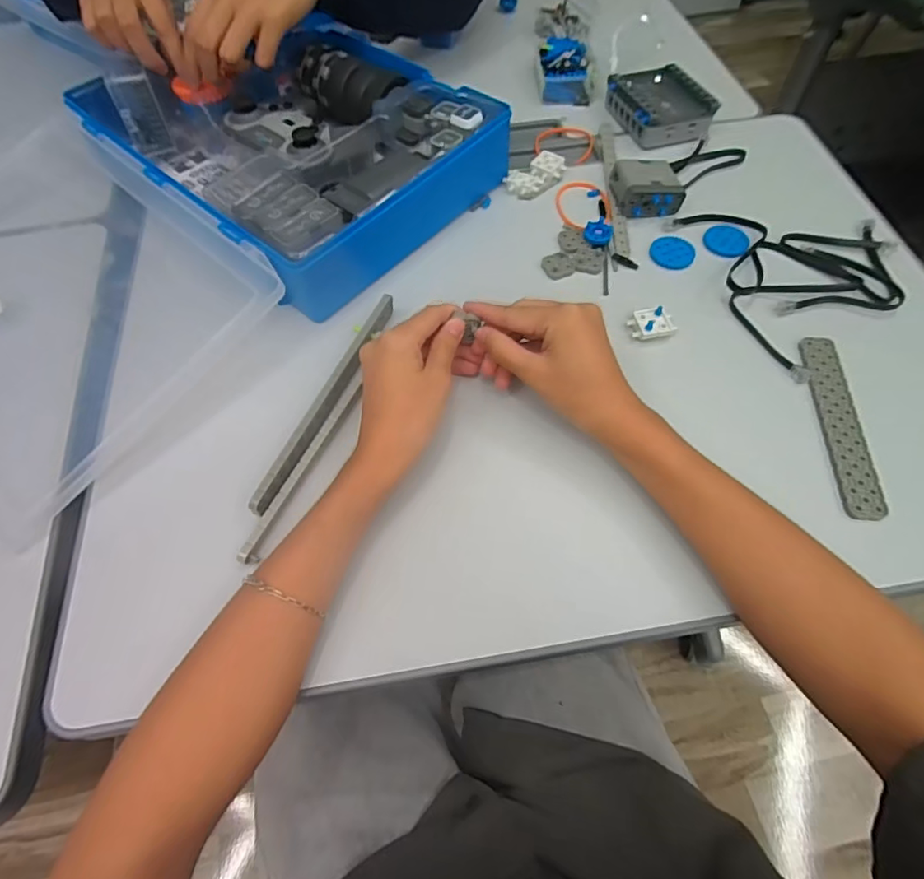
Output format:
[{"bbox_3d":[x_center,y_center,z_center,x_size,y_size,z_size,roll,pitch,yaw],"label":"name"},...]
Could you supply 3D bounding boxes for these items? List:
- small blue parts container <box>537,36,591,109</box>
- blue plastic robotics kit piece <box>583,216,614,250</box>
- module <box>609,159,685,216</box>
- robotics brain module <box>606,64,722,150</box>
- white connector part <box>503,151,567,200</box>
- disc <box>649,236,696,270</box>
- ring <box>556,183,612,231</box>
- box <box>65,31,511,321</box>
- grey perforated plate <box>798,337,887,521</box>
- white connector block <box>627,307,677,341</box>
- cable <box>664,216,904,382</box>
[{"bbox_3d":[0.116,-0.419,0.601,0.063,0.038,0.068,-1,57,2],"label":"small blue parts container"},{"bbox_3d":[0.124,-0.186,0.474,0.023,0.013,0.023,-24,60,-13],"label":"blue plastic robotics kit piece"},{"bbox_3d":[0.176,-0.241,0.497,0.064,0.027,0.059,0,58,3],"label":"module"},{"bbox_3d":[0.210,-0.354,0.558,0.079,0.031,0.114,-14,58,-7],"label":"robotics brain module"},{"bbox_3d":[0.073,-0.265,0.524,0.063,0.014,0.033,-40,64,-21],"label":"white connector part"},{"bbox_3d":[0.190,-0.169,0.474,0.038,0.005,0.038,-1,58,2],"label":"disc"},{"bbox_3d":[0.118,-0.229,0.511,0.052,0.004,0.072,-3,57,0],"label":"ring"},{"bbox_3d":[-0.167,-0.290,0.513,0.348,0.080,0.270,38,66,23],"label":"box"},{"bbox_3d":[0.276,-0.014,0.385,0.027,0.004,0.149,0,62,6],"label":"grey perforated plate"},{"bbox_3d":[0.156,-0.093,0.428,0.034,0.016,0.025,-8,58,-3],"label":"white connector block"},{"bbox_3d":[0.295,-0.149,0.452,0.160,0.015,0.187,-18,59,-9],"label":"cable"}]

